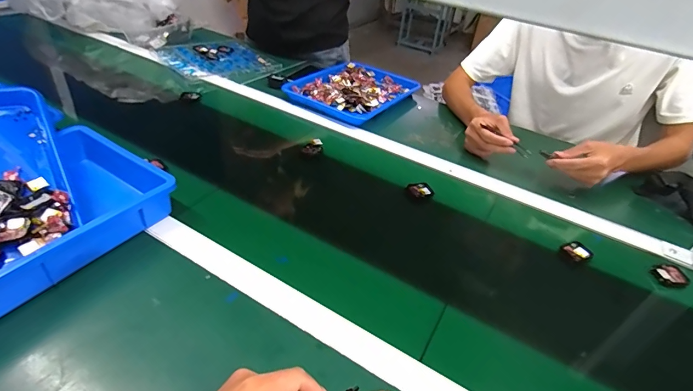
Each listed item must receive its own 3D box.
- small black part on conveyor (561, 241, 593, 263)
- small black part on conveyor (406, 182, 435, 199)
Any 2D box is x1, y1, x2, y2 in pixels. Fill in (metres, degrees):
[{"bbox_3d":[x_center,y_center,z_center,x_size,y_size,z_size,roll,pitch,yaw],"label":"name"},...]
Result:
[{"bbox_3d":[0.369,0.090,0.610,0.035,0.012,0.041,-21,46,-28],"label":"small black part on conveyor"},{"bbox_3d":[0.135,-0.010,0.693,0.043,0.013,0.036,-13,43,-21],"label":"small black part on conveyor"}]

